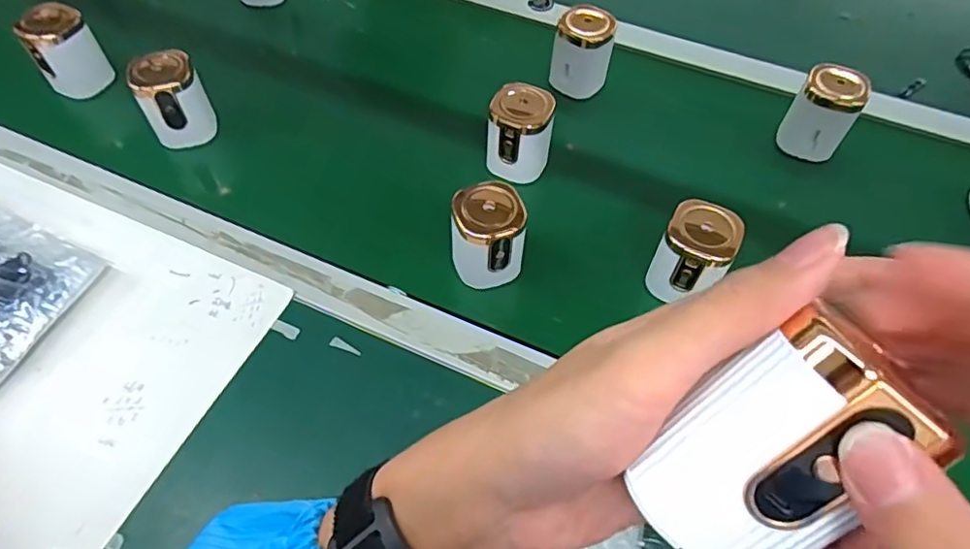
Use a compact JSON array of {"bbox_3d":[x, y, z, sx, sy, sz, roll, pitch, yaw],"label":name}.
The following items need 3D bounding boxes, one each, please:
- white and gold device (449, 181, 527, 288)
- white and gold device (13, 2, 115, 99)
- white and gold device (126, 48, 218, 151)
[{"bbox_3d":[0.003,-0.030,0.479,0.056,0.070,0.057,-4,56,-3],"label":"white and gold device"},{"bbox_3d":[-0.427,-0.228,0.605,0.061,0.079,0.061,-33,62,-21],"label":"white and gold device"},{"bbox_3d":[-0.293,-0.164,0.560,0.055,0.078,0.044,-29,61,-19],"label":"white and gold device"}]

